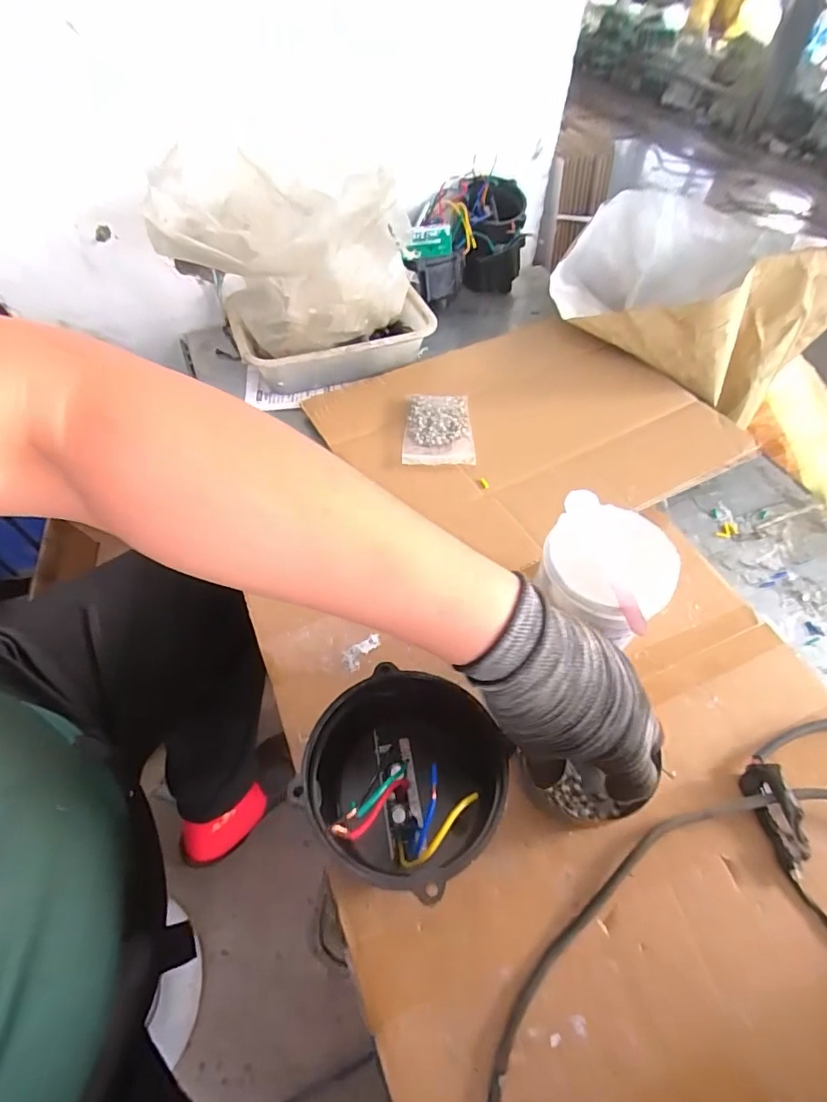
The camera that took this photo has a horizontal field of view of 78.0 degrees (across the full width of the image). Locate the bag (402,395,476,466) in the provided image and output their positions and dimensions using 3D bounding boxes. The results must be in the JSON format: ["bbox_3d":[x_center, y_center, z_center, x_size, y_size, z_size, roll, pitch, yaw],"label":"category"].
[{"bbox_3d":[0.028,-0.144,0.587,0.077,0.025,0.109,0,54,0],"label":"bag"}]

